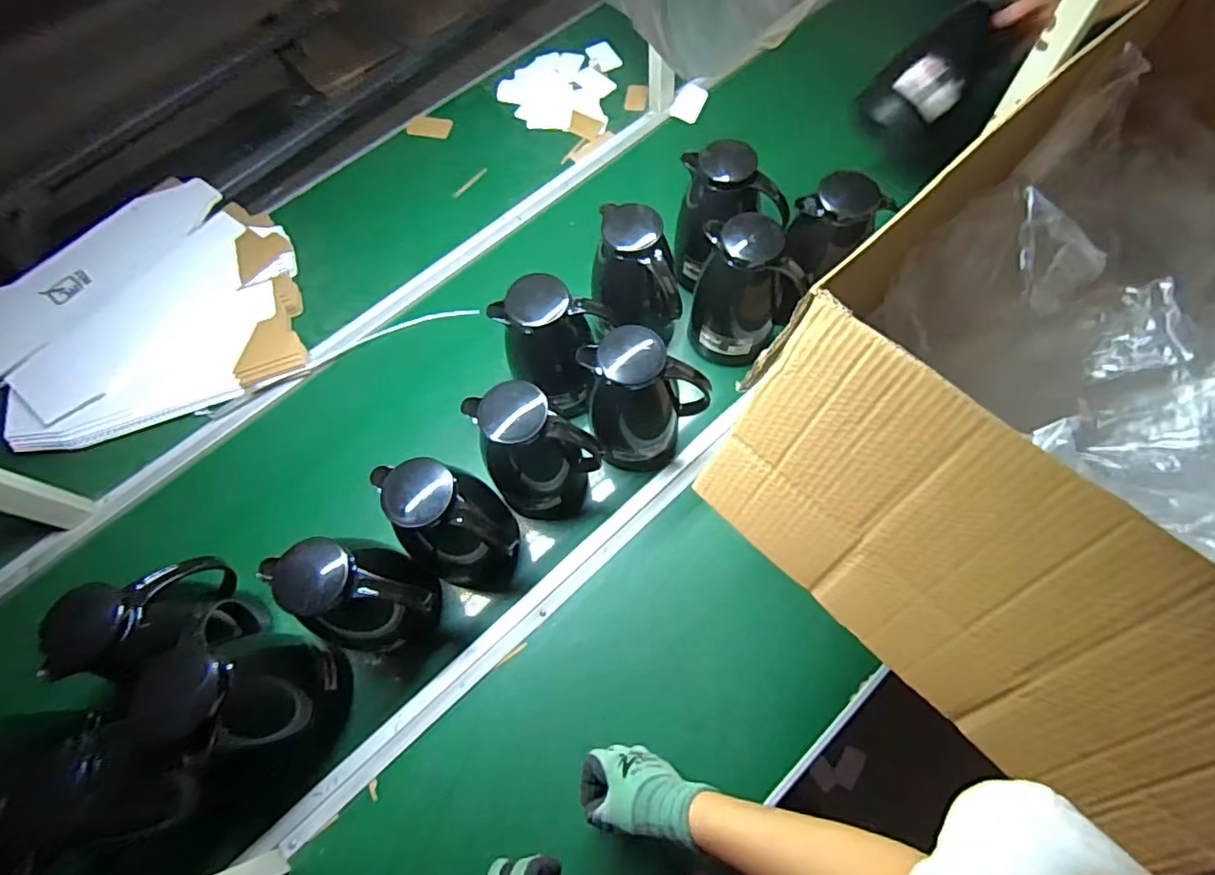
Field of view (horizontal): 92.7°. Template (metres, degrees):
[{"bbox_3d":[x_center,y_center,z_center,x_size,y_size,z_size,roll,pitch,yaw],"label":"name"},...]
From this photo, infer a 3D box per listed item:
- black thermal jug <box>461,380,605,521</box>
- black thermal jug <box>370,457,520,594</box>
[{"bbox_3d":[-0.081,0.021,0.735,0.136,0.209,0.114,-17,68,-4],"label":"black thermal jug"},{"bbox_3d":[-0.182,0.113,0.709,0.117,0.213,0.123,-14,68,-2],"label":"black thermal jug"}]

